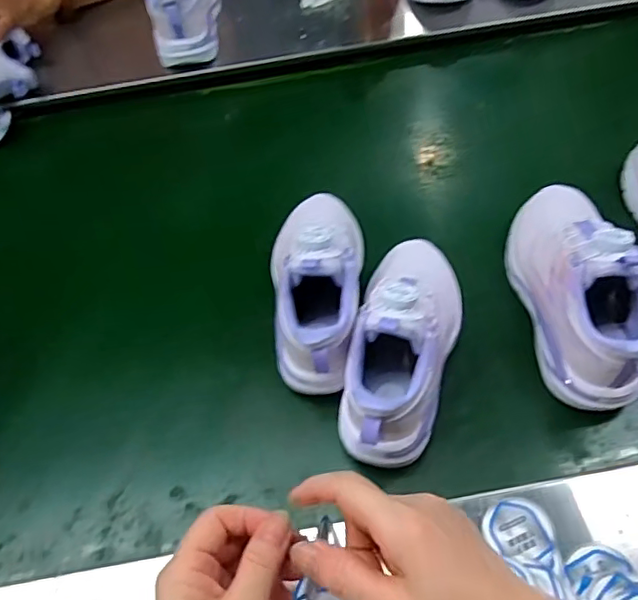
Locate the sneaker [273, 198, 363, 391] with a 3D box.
[{"bbox_3d":[0.002,-0.022,0.515,0.081,0.111,0.212,-2,57,2],"label":"sneaker"}]

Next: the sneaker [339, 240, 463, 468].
[{"bbox_3d":[0.074,0.030,0.476,0.075,0.110,0.209,13,59,12],"label":"sneaker"}]

